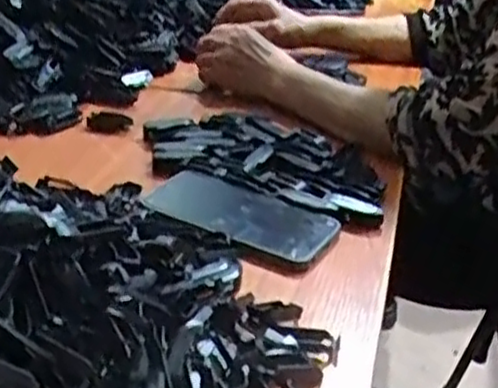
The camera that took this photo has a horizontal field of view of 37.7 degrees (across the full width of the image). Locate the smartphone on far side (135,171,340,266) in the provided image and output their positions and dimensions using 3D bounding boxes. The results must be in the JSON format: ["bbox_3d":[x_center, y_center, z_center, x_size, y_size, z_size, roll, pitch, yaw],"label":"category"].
[{"bbox_3d":[-0.014,0.012,0.626,0.177,0.010,0.076,21,32,29],"label":"smartphone on far side"}]

